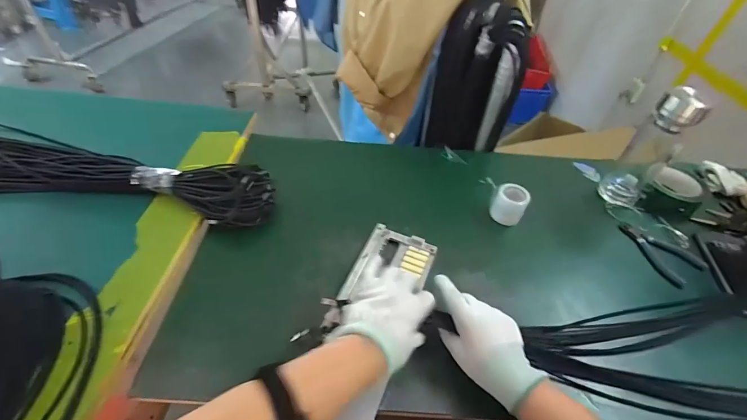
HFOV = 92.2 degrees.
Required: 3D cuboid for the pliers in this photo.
[{"bbox_3d":[0.464,0.066,0.590,0.086,0.011,0.121,-22,52,-24],"label":"pliers"}]

